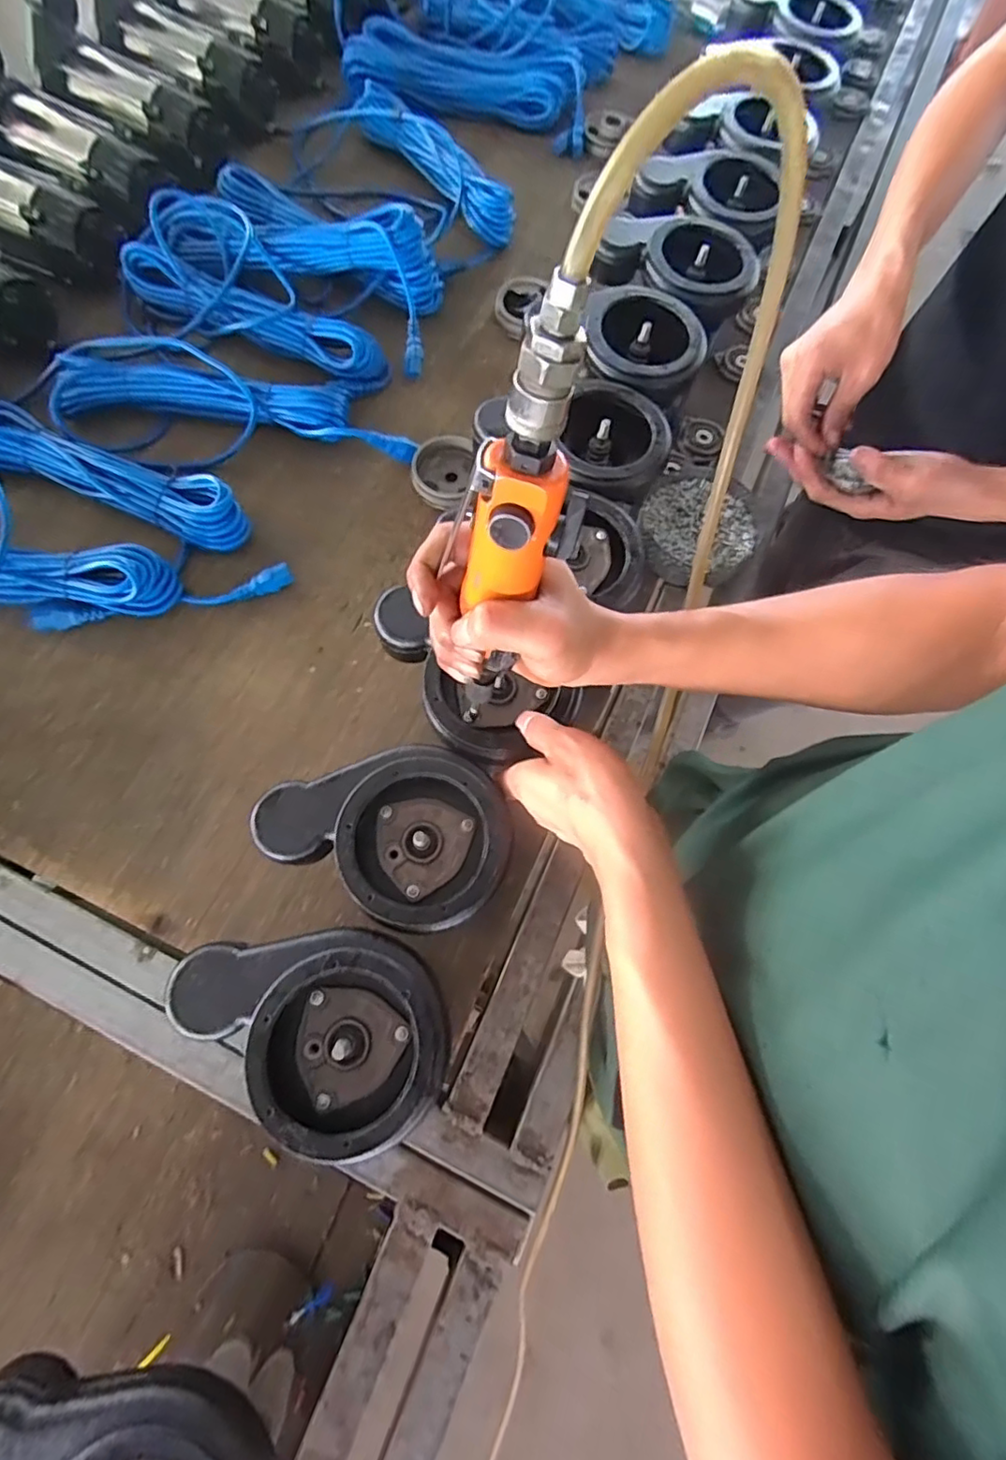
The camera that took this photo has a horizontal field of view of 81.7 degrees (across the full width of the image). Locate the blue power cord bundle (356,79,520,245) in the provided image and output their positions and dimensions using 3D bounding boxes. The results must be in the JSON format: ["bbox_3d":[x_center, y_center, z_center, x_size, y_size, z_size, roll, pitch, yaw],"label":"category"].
[{"bbox_3d":[-0.104,-0.835,0.844,0.064,0.035,0.342,-38,77,-13],"label":"blue power cord bundle"}]

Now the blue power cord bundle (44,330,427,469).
[{"bbox_3d":[-0.314,-0.369,0.679,0.427,0.054,0.137,9,72,1],"label":"blue power cord bundle"}]

